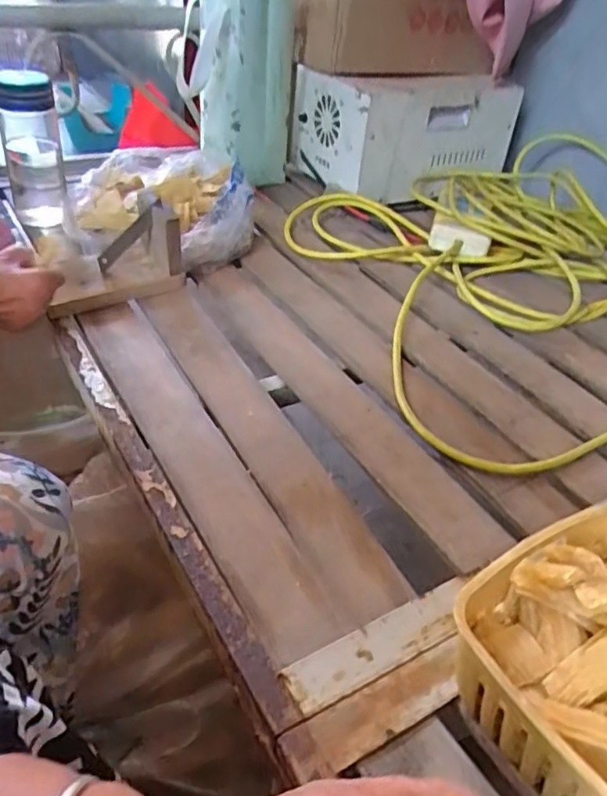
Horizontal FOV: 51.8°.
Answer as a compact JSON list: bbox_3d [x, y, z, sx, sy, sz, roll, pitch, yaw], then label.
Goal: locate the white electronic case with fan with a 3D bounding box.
[{"bbox_3d":[0.164,-0.452,1.046,0.303,0.167,0.213,-17,42,-27],"label":"white electronic case with fan"}]

